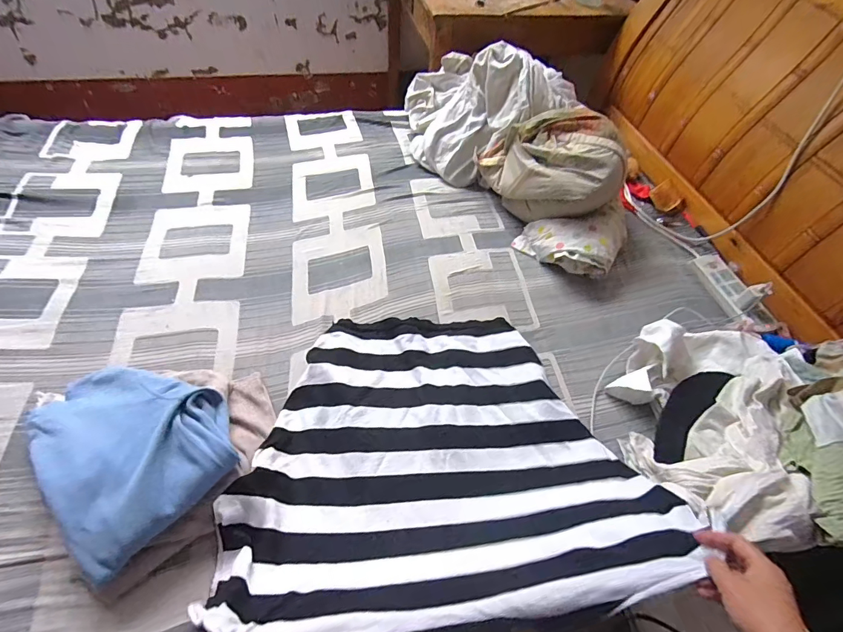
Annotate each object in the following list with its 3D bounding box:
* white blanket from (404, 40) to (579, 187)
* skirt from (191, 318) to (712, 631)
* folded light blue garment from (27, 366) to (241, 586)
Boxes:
[{"bbox_3d":[0.174,-0.592,1.157,0.485,0.265,0.393,14,52,6],"label":"white blanket"},{"bbox_3d":[0.018,0.184,0.644,0.611,0.144,0.503,-6,53,-10],"label":"skirt"},{"bbox_3d":[-0.437,0.170,0.602,0.320,0.062,0.236,34,57,20],"label":"folded light blue garment"}]

